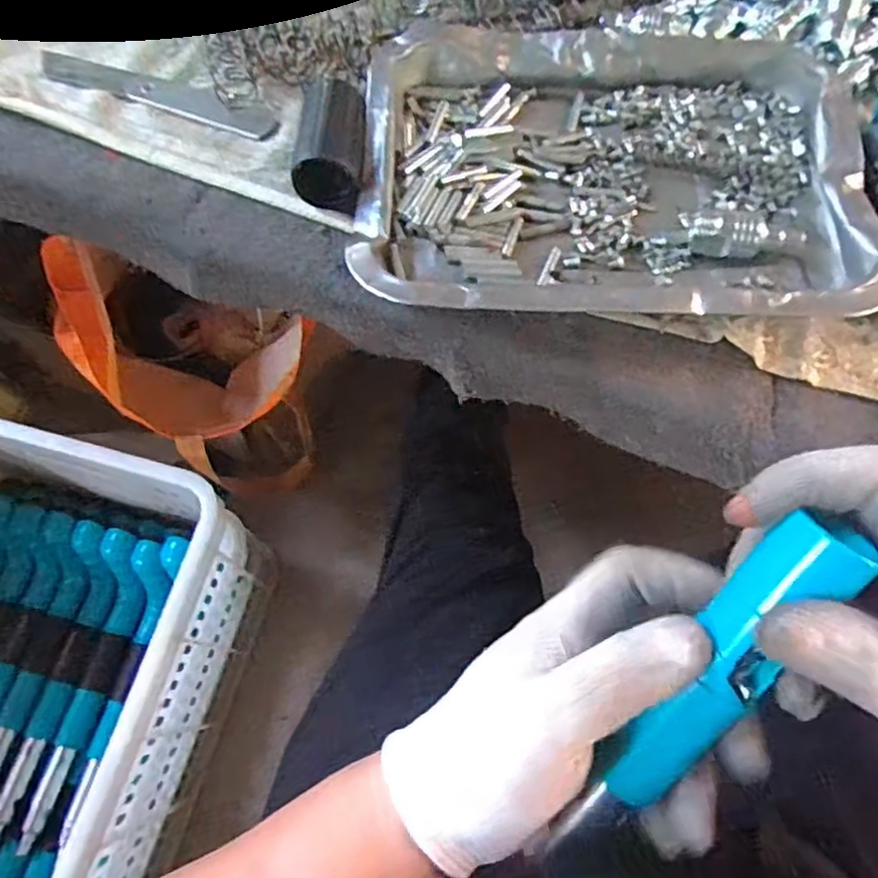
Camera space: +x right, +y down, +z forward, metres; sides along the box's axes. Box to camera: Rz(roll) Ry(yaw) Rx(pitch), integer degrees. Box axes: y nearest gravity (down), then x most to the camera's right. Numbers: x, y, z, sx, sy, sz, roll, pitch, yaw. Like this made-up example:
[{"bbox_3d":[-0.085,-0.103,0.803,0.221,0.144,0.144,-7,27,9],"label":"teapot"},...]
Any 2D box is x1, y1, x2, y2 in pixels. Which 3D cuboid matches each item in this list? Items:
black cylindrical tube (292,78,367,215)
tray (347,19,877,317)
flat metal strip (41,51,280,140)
[{"bbox_3d":[-0.055,-0.151,0.336,0.034,0.034,0.066,-1,69,-2],"label":"black cylindrical tube"},{"bbox_3d":[0.087,-0.146,0.332,0.242,0.033,0.200,4,69,0],"label":"tray"},{"bbox_3d":[-0.163,-0.199,0.371,0.146,0.004,0.024,19,70,6],"label":"flat metal strip"}]

